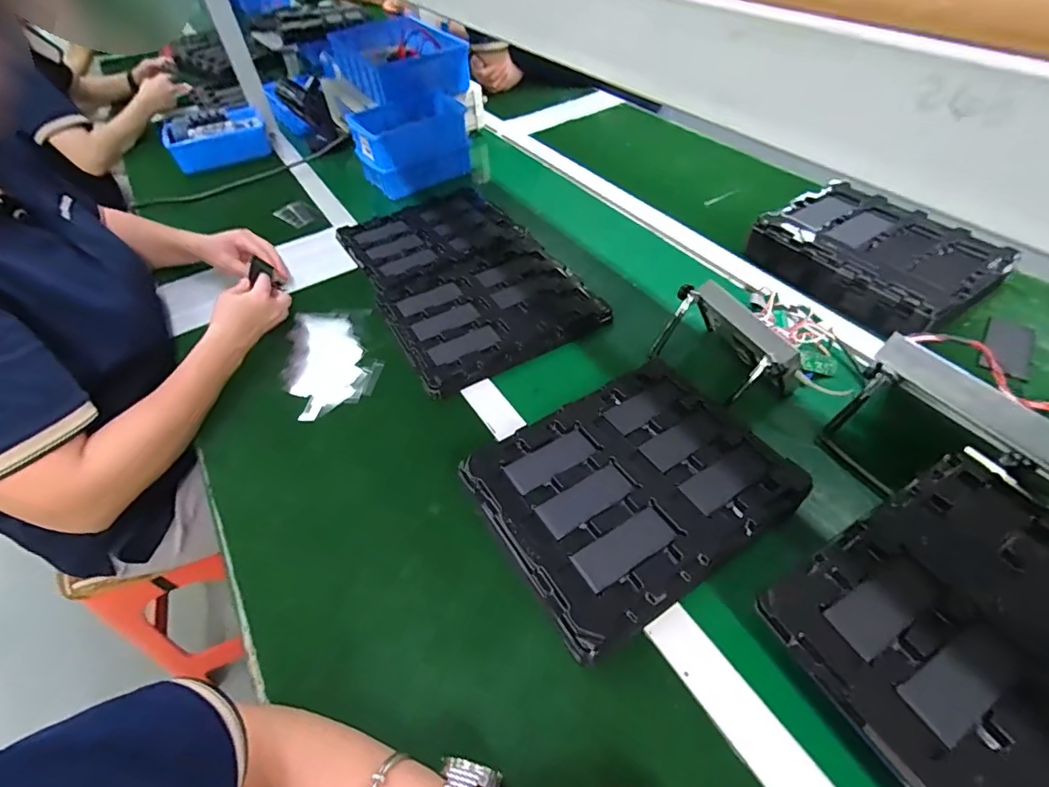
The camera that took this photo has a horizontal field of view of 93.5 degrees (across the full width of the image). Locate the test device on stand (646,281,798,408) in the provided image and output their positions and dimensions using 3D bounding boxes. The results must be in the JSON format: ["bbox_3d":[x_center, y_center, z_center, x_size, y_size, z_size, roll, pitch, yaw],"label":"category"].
[{"bbox_3d":[0.249,-0.059,0.595,0.120,0.090,0.158,-30,55,-20],"label":"test device on stand"}]

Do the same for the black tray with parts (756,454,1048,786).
[{"bbox_3d":[0.344,0.175,0.352,0.268,0.022,0.216,-26,52,-17],"label":"black tray with parts"}]

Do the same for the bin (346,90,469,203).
[{"bbox_3d":[-0.221,-0.490,0.966,0.208,0.110,0.148,-22,53,-15],"label":"bin"}]

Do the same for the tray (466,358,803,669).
[{"bbox_3d":[0.101,0.091,0.494,0.267,0.046,0.218,-27,54,-18],"label":"tray"}]

